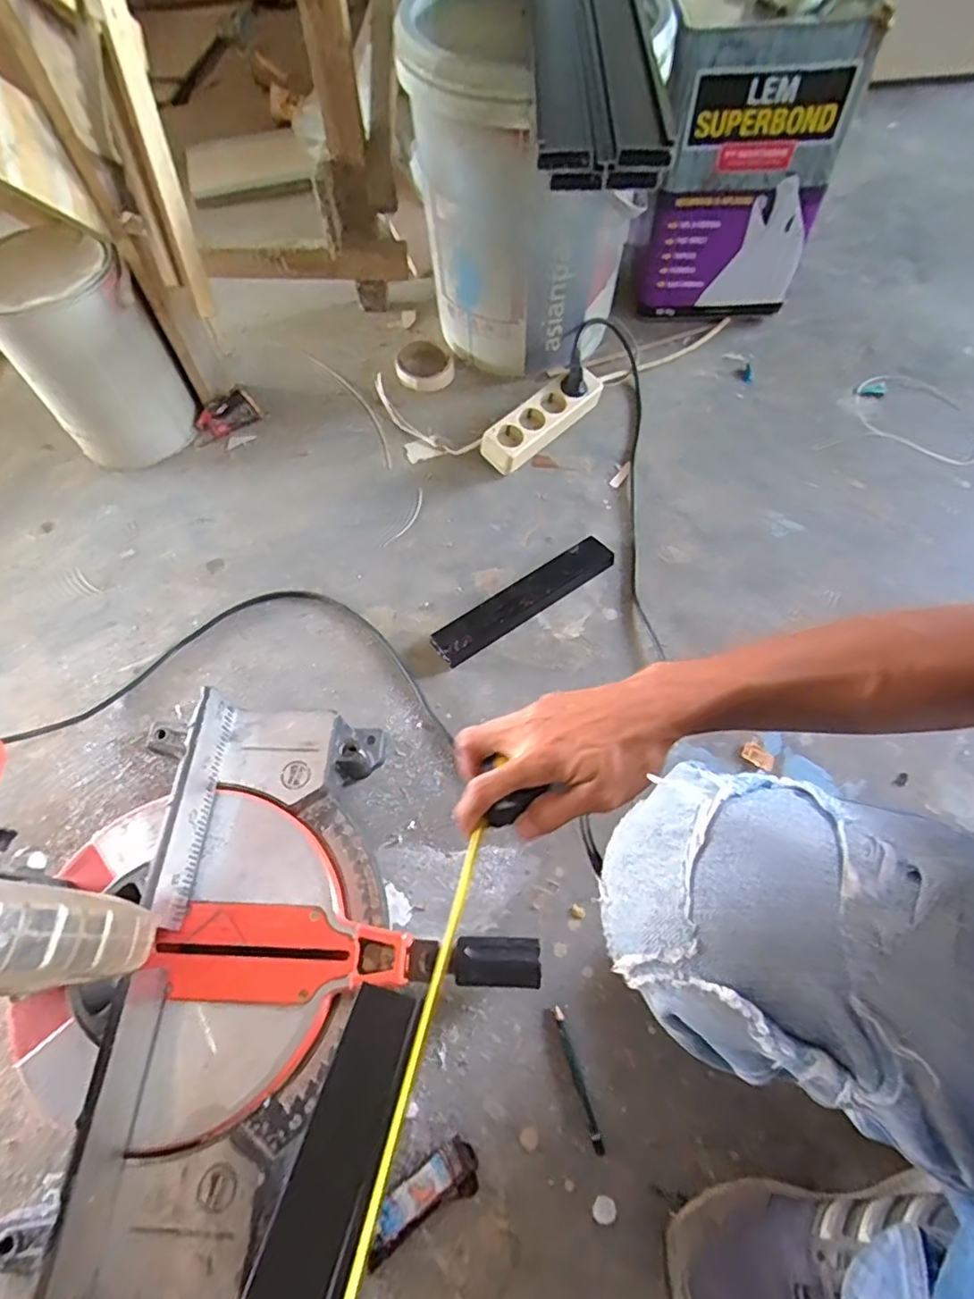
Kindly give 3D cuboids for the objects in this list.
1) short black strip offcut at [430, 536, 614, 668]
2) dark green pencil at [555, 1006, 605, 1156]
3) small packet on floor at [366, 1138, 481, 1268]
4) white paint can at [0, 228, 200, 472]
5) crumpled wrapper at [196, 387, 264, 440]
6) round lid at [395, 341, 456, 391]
[{"bbox_3d":[0.048,-0.064,0.750,0.251,0.027,0.047,-32,68,-16],"label":"short black strip offcut"},{"bbox_3d":[0.079,0.373,0.529,0.009,0.004,0.109,-14,64,-8],"label":"dark green pencil"},{"bbox_3d":[-0.054,0.444,0.489,0.102,0.015,0.036,-28,67,-14],"label":"small packet on floor"},{"bbox_3d":[-0.534,-0.393,0.804,0.193,0.233,0.163,42,70,18],"label":"white paint can"},{"bbox_3d":[-0.388,-0.351,0.902,0.096,0.031,0.044,-34,68,-16],"label":"crumpled wrapper"},{"bbox_3d":[-0.096,-0.437,0.940,0.088,0.033,0.088,-8,63,-5],"label":"round lid"}]

